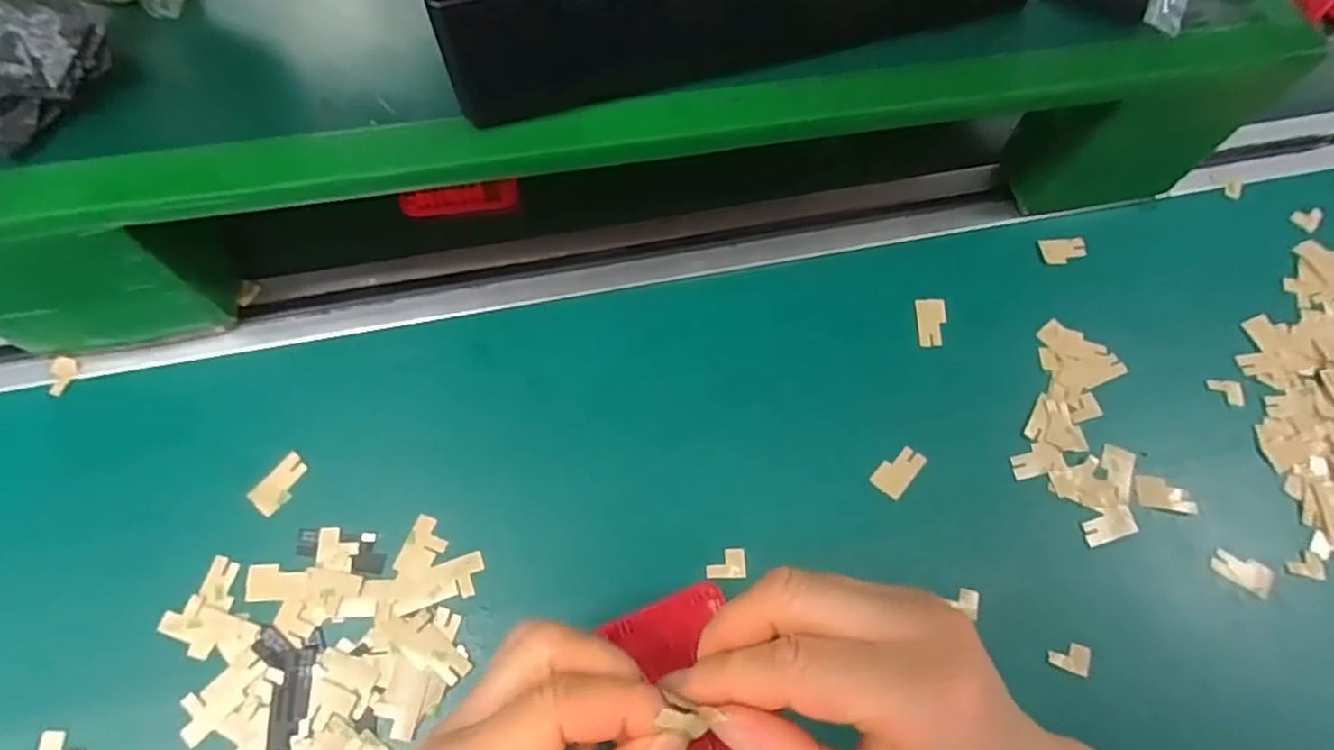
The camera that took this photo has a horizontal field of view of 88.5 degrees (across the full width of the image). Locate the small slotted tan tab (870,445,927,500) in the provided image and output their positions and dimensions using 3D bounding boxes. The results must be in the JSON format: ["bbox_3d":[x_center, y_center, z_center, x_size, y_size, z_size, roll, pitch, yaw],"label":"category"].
[{"bbox_3d":[0.114,0.047,0.336,0.016,0.005,0.028,41,71,14],"label":"small slotted tan tab"}]

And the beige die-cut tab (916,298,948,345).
[{"bbox_3d":[0.143,-0.029,0.366,0.014,0.005,0.028,-1,67,-3],"label":"beige die-cut tab"}]

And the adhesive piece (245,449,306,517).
[{"bbox_3d":[-0.179,0.050,0.317,0.015,0.005,0.028,41,72,3],"label":"adhesive piece"}]

